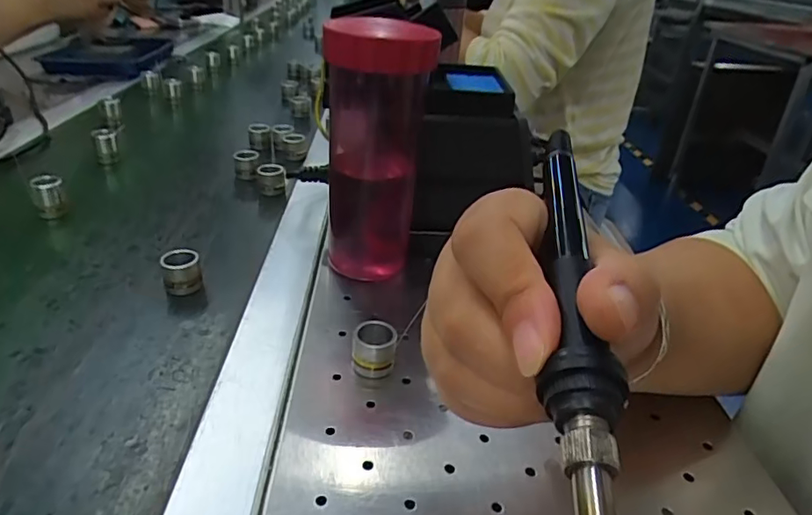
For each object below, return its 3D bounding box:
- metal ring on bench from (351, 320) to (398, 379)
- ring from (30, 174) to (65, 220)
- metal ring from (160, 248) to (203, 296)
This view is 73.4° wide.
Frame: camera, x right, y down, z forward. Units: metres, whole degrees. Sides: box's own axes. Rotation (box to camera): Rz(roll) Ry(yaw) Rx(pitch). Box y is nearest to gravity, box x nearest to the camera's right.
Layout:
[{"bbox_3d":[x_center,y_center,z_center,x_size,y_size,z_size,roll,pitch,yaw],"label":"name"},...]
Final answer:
[{"bbox_3d":[-0.018,0.051,0.307,0.024,0.026,0.021,0,31,-5],"label":"metal ring on bench"},{"bbox_3d":[-0.304,-0.052,0.465,0.023,0.030,0.023,-18,37,-30],"label":"ring"},{"bbox_3d":[-0.153,0.012,0.373,0.024,0.027,0.024,-11,34,-22],"label":"metal ring"}]

